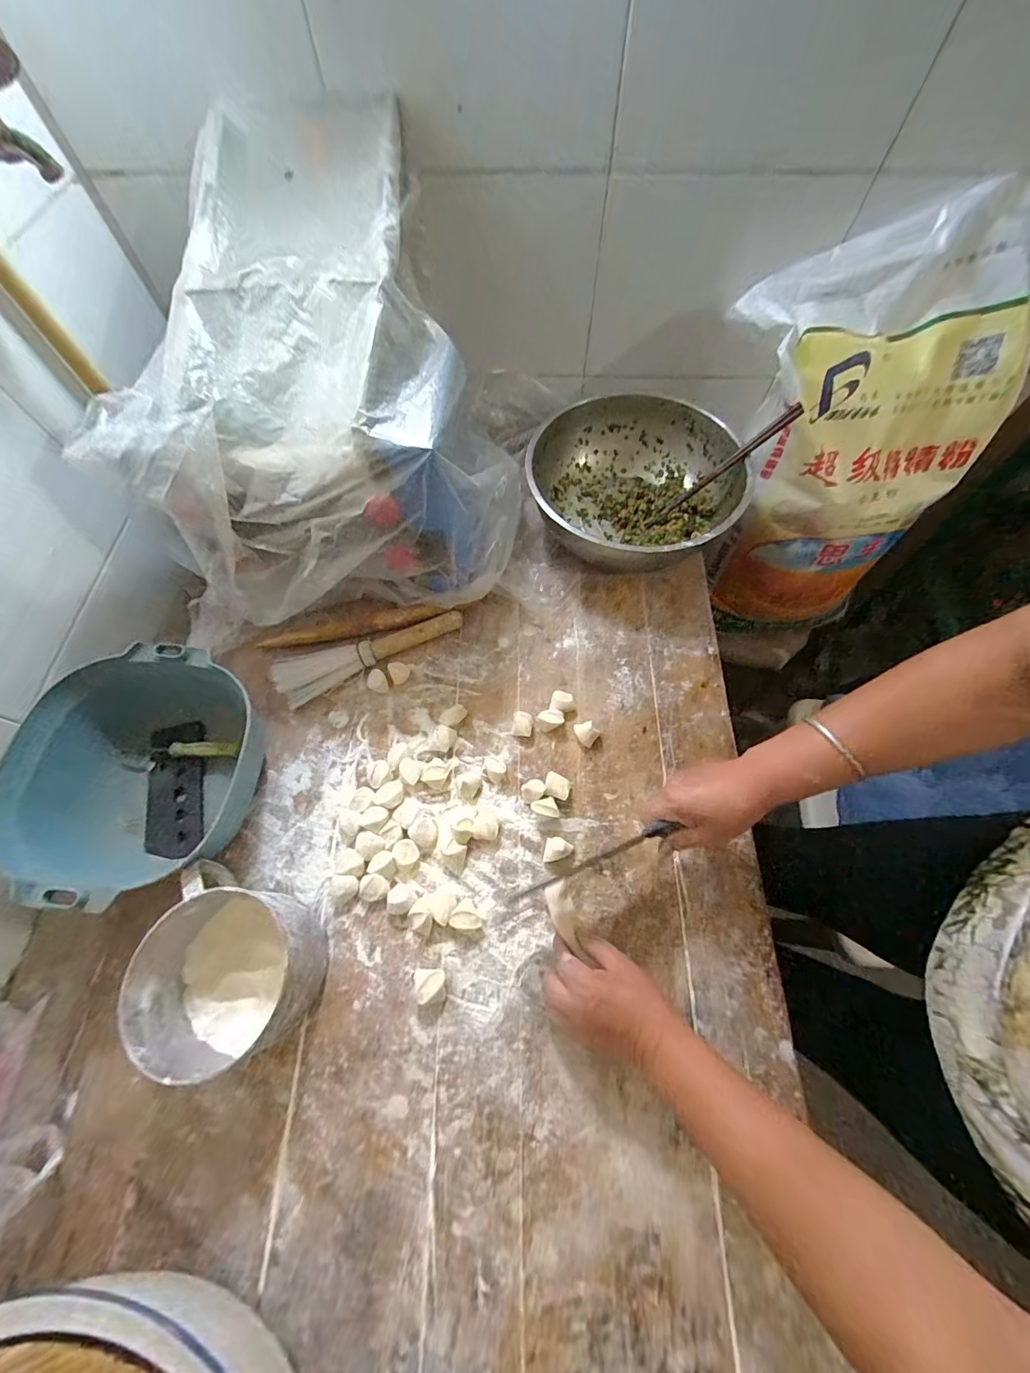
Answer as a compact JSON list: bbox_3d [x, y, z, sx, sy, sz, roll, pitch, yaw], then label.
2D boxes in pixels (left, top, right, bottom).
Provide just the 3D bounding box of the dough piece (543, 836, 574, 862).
[{"bbox_3d":[0.048,0.182,0.518,0.033,0.018,0.026,-5,65,-2],"label":"dough piece"}]

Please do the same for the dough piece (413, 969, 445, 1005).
[{"bbox_3d":[-0.086,0.300,0.460,0.031,0.019,0.029,-2,65,0],"label":"dough piece"}]

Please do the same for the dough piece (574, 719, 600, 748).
[{"bbox_3d":[0.089,0.057,0.572,0.023,0.024,0.031,-30,68,-13],"label":"dough piece"}]

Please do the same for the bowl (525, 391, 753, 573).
[{"bbox_3d":[0.172,-0.284,0.683,0.295,0.119,0.292,0,65,1],"label":"bowl"}]

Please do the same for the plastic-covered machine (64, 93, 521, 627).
[{"bbox_3d":[-0.231,-0.349,0.584,0.421,0.349,0.482,-8,66,-3],"label":"plastic-covered machine"}]

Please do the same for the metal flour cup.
[{"bbox_3d":[-0.274,0.272,0.441,0.156,0.087,0.145,0,65,1],"label":"metal flour cup"}]

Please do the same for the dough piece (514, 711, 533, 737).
[{"bbox_3d":[0.010,0.048,0.575,0.023,0.019,0.029,3,65,2],"label":"dough piece"}]

